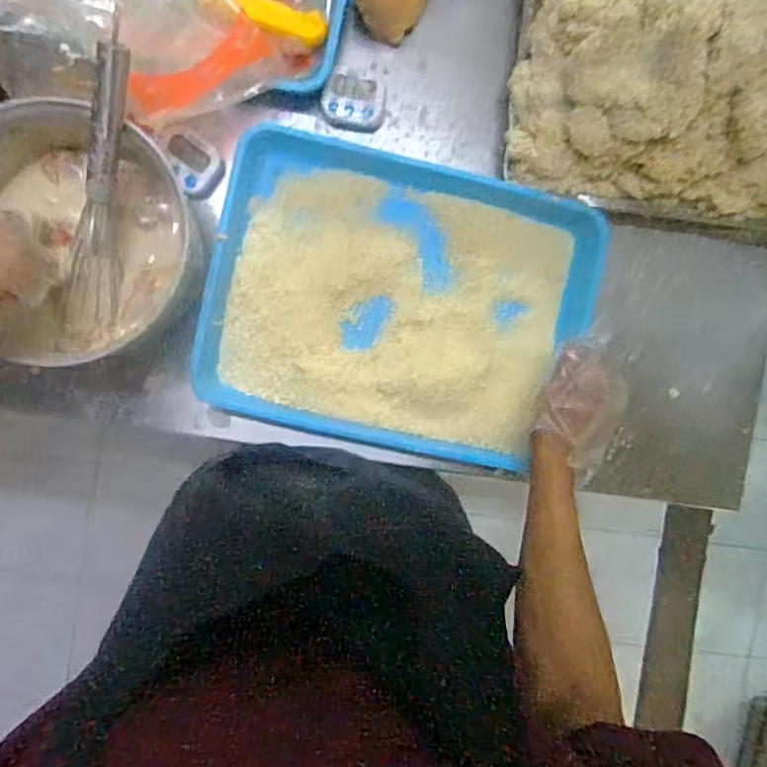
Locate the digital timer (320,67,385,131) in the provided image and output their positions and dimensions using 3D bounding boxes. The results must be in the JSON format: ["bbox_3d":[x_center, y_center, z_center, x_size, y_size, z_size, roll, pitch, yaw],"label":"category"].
[{"bbox_3d":[-0.032,-0.318,0.645,0.067,0.021,0.069,7,92,-5],"label":"digital timer"}]

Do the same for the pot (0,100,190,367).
[{"bbox_3d":[-0.306,-0.146,0.561,0.191,0.110,0.224,-20,94,-4],"label":"pot"}]

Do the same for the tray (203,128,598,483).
[{"bbox_3d":[0.020,-0.090,0.639,0.403,0.053,0.315,12,91,-6],"label":"tray"}]

